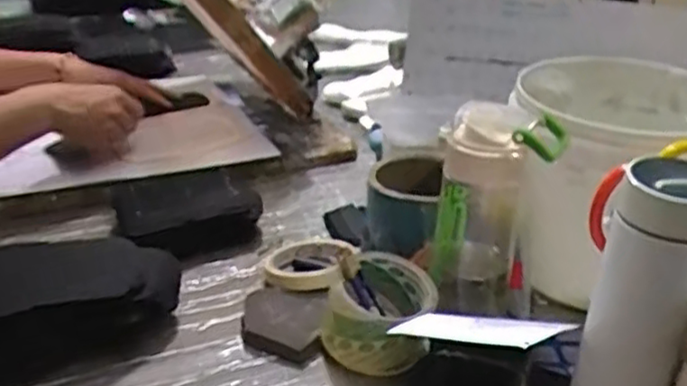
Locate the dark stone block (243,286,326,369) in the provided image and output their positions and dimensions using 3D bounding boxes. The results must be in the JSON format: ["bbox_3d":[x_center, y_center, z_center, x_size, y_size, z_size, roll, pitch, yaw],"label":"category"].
[{"bbox_3d":[-0.056,0.118,0.645,0.077,0.020,0.096,4,27,4],"label":"dark stone block"}]

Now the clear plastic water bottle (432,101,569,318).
[{"bbox_3d":[0.129,0.021,0.614,0.095,0.199,0.102,7,27,10],"label":"clear plastic water bottle"}]

